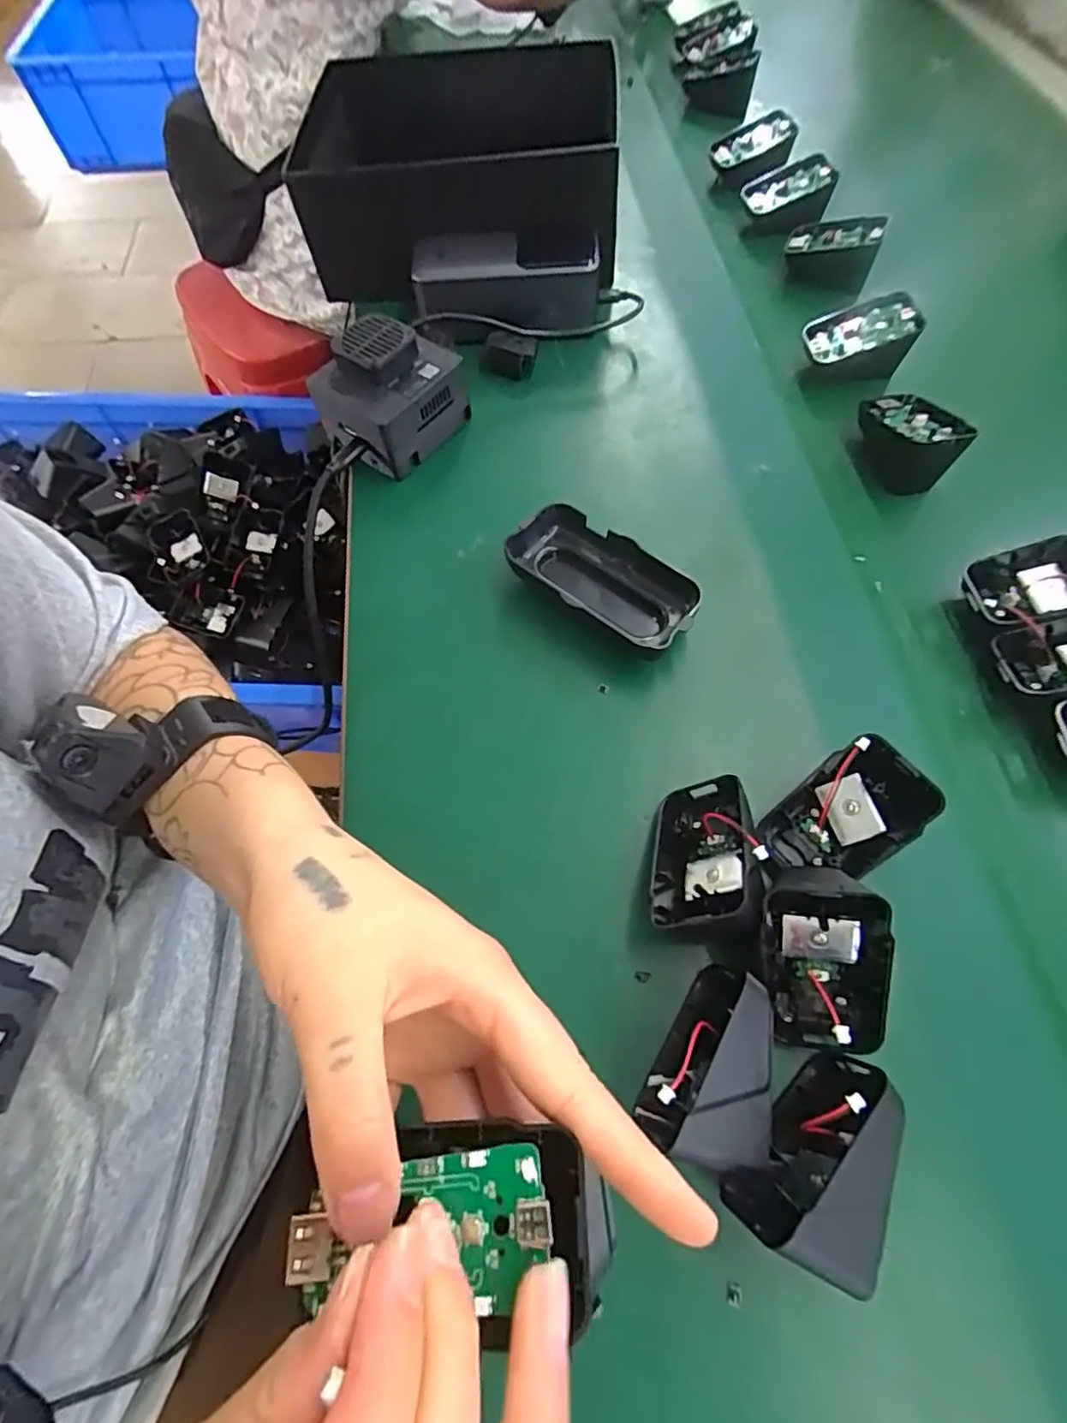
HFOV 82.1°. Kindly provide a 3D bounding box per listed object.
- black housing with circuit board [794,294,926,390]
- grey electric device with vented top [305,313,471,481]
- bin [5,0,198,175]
[{"bbox_3d":[0.226,-0.260,0.431,0.069,0.042,0.043,5,65,3],"label":"black housing with circuit board"},{"bbox_3d":[-0.093,-0.206,0.397,0.071,0.057,0.075,34,70,16],"label":"grey electric device with vented top"},{"bbox_3d":[-0.714,-1.114,1.076,0.270,0.139,0.378,-14,65,-5],"label":"bin"}]

